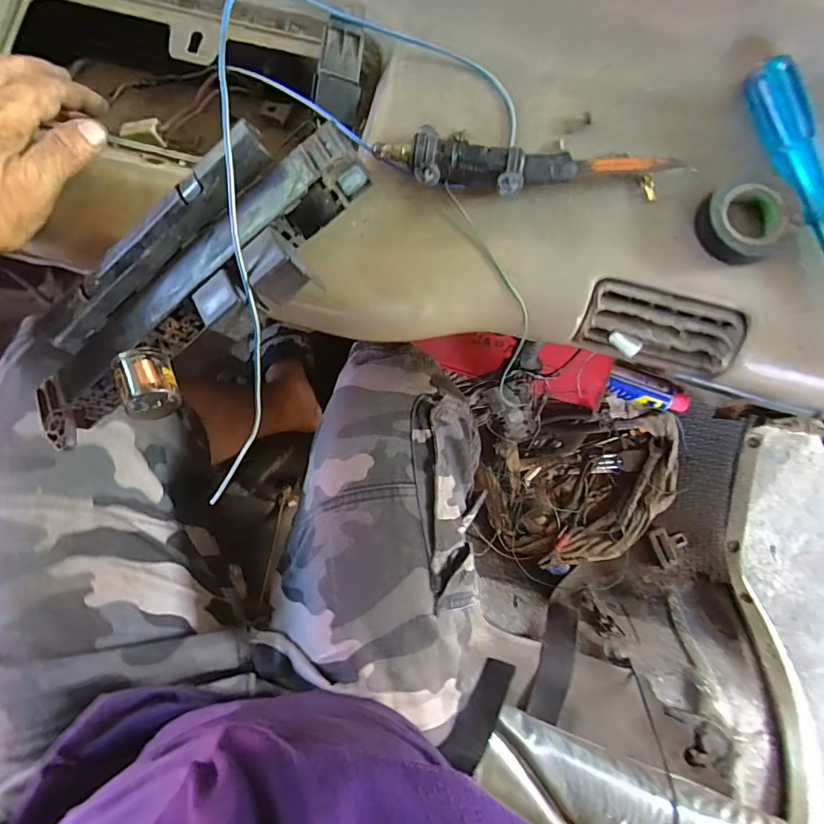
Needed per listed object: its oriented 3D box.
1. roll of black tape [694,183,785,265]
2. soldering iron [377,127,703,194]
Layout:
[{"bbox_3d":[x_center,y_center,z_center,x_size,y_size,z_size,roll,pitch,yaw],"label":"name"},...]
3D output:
[{"bbox_3d":[0.205,-0.118,0.289,0.038,0.025,0.045,-4,86,1],"label":"roll of black tape"},{"bbox_3d":[0.074,-0.154,0.292,0.192,0.015,0.034,5,87,1],"label":"soldering iron"}]

